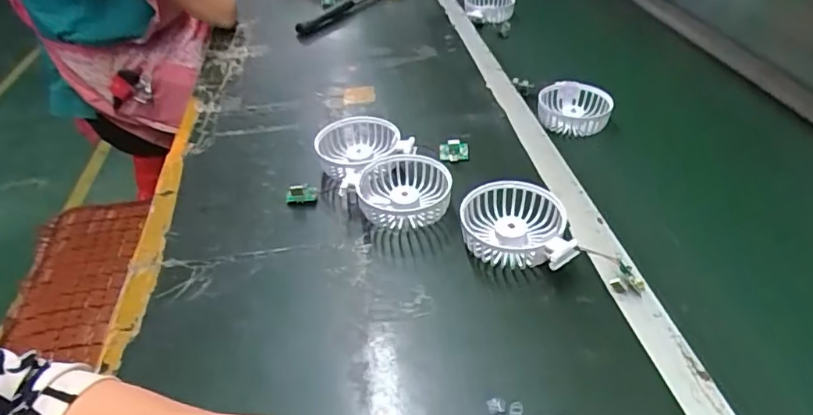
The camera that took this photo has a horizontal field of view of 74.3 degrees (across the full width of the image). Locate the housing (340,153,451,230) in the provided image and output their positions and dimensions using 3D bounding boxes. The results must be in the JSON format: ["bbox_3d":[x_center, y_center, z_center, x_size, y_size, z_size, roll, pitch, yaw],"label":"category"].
[{"bbox_3d":[-0.008,-0.016,0.524,0.089,0.035,0.093,-1,38,1],"label":"housing"}]

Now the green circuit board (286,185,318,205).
[{"bbox_3d":[-0.105,-0.015,0.533,0.030,0.017,0.010,-8,39,-8],"label":"green circuit board"}]

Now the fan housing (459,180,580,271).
[{"bbox_3d":[0.094,0.021,0.471,0.088,0.038,0.095,0,38,2],"label":"fan housing"}]

